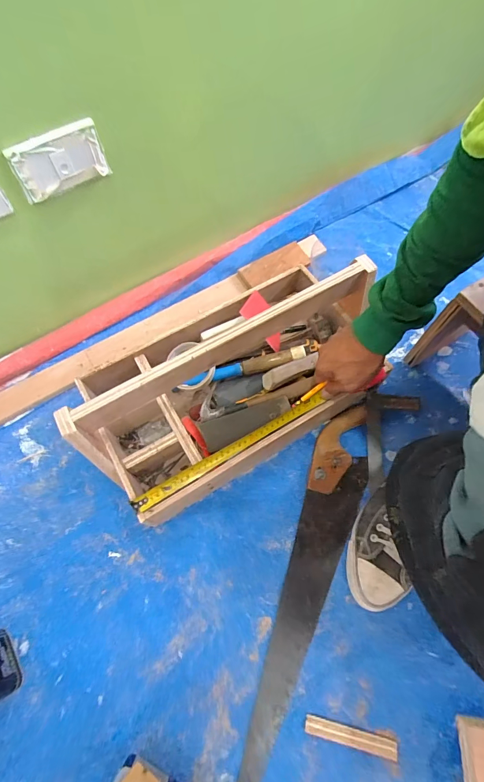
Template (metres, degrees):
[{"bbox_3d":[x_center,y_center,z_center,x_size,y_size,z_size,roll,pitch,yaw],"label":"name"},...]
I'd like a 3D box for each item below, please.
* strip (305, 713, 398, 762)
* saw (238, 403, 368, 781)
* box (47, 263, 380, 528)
[{"bbox_3d":[0.146,0.463,0.484,0.121,0.007,0.021,13,65,5],"label":"strip"},{"bbox_3d":[0.116,0.272,0.554,0.089,0.035,0.538,17,66,7],"label":"saw"},{"bbox_3d":[-0.023,-0.043,0.603,0.496,0.212,0.301,-28,68,-13],"label":"box"}]

